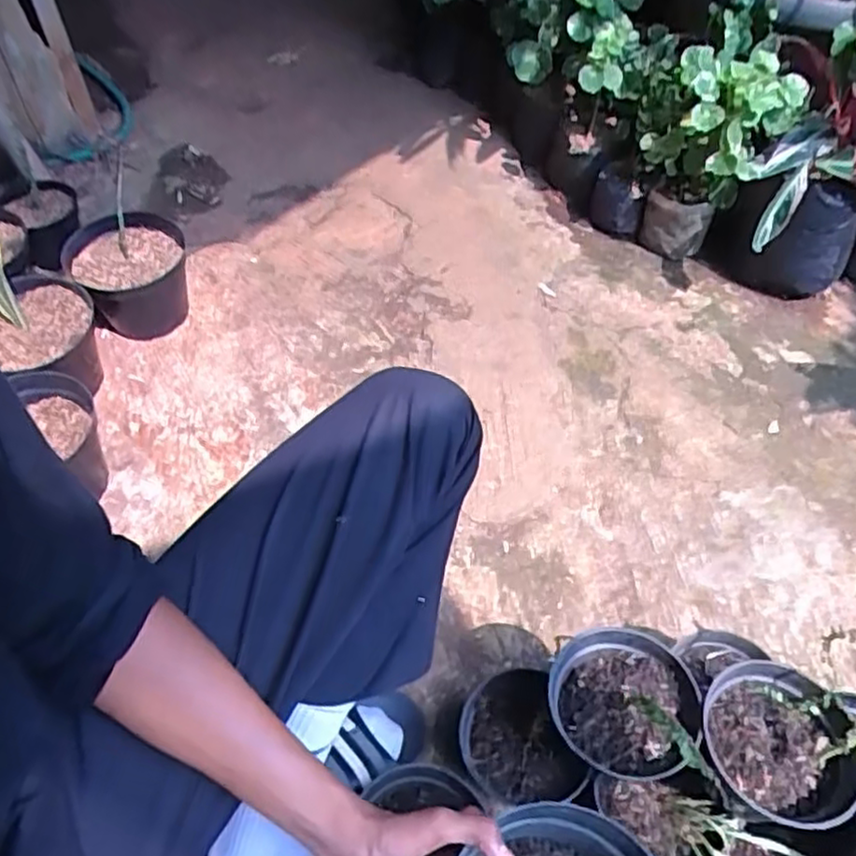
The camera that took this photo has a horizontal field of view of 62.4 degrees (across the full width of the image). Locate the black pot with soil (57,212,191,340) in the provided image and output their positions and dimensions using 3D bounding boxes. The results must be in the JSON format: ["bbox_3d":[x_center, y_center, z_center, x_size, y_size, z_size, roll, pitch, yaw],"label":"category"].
[{"bbox_3d":[-0.464,-0.230,1.110,0.176,0.131,0.179,-10,53,-9],"label":"black pot with soil"}]

